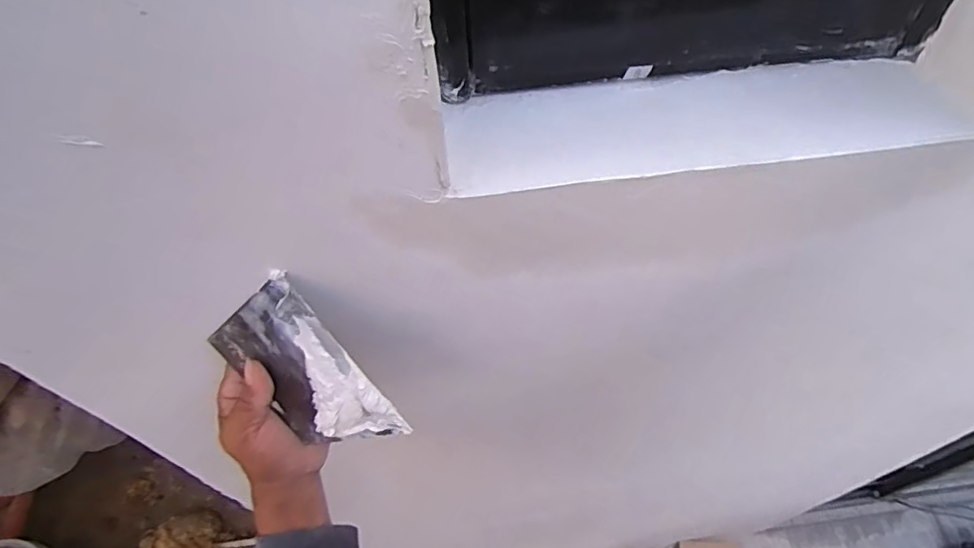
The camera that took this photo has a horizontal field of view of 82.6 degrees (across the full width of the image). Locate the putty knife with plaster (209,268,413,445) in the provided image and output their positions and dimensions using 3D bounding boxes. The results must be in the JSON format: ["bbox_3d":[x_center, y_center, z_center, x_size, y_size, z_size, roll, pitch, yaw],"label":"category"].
[{"bbox_3d":[-0.134,0.074,0.397,0.095,0.143,0.017,-20,24,27],"label":"putty knife with plaster"}]

